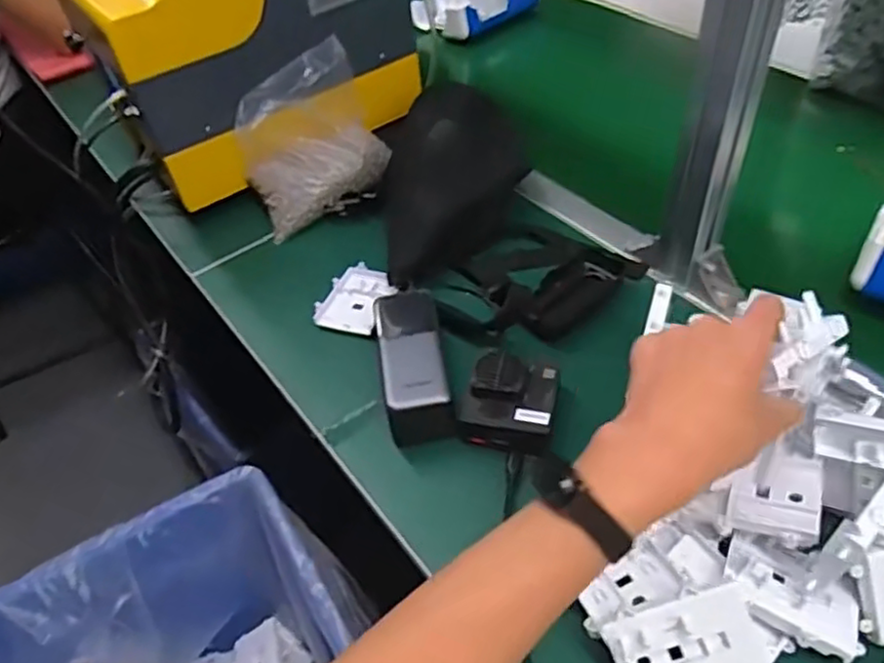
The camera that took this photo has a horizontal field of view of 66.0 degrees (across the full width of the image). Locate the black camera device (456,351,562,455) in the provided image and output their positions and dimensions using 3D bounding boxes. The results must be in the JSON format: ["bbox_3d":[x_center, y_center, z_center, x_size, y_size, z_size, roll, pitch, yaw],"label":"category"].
[{"bbox_3d":[0.057,0.056,0.558,0.076,0.049,0.080,13,50,17],"label":"black camera device"}]

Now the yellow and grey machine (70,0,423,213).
[{"bbox_3d":[-0.215,-0.359,0.790,0.339,0.266,0.217,-29,51,-20],"label":"yellow and grey machine"}]

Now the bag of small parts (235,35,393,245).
[{"bbox_3d":[-0.143,-0.215,0.763,0.161,0.131,0.102,-28,50,-18],"label":"bag of small parts"}]

